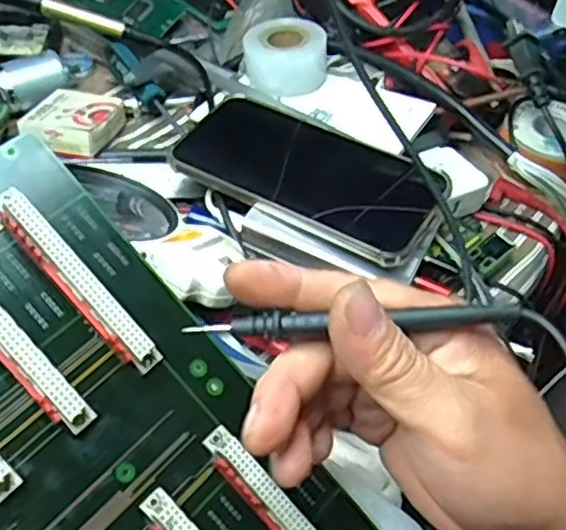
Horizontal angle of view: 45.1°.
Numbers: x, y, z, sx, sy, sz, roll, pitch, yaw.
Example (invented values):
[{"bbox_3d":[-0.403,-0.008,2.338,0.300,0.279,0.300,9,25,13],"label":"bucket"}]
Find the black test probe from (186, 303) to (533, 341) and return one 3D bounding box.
[{"bbox_3d":[0.024,0.021,0.243,0.119,0.006,0.007,-4,51,4],"label":"black test probe"}]

